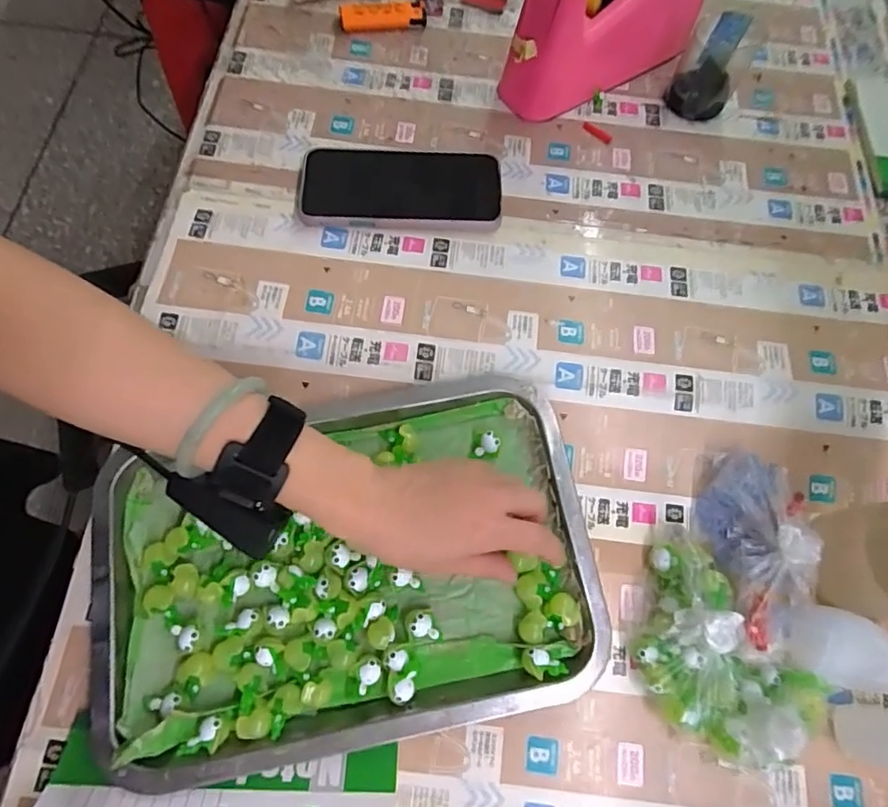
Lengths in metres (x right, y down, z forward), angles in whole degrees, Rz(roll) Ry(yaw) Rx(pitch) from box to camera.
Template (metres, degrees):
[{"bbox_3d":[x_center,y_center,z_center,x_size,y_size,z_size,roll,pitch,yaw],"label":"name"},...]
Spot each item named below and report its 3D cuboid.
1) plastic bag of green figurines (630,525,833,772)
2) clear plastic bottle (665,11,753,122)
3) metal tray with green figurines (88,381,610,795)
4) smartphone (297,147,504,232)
[{"bbox_3d":[0.172,0.161,0.341,0.087,0.058,0.144,-36,77,-13],"label":"plastic bag of green figurines"},{"bbox_3d":[0.232,-0.293,0.489,0.050,0.066,0.060,24,73,6],"label":"clear plastic bottle"},{"bbox_3d":[-0.060,0.110,0.365,0.311,0.027,0.204,-12,73,-6],"label":"metal tray with green figurines"},{"bbox_3d":[-0.035,-0.177,0.455,0.164,0.012,0.080,2,64,-2],"label":"smartphone"}]

